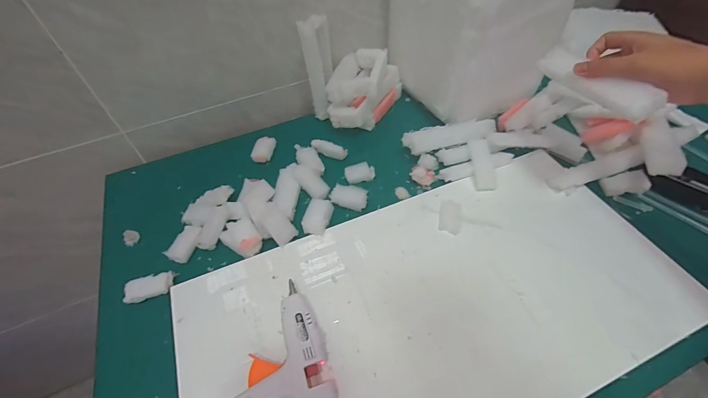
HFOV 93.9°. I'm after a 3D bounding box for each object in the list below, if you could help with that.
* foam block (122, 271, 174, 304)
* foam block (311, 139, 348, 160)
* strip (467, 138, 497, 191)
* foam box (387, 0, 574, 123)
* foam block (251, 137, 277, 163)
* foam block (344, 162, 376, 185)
[{"bbox_3d":[-0.265,0.114,0.427,0.058,0.009,0.034,-12,52,-6],"label":"foam block"},{"bbox_3d":[-0.043,-0.085,0.570,0.062,0.019,0.016,20,54,0],"label":"foam block"},{"bbox_3d":[0.200,-0.056,0.517,0.031,0.009,0.089,-3,70,1],"label":"strip"},{"bbox_3d":[0.200,-0.295,0.579,0.209,0.225,0.233,-29,55,-18],"label":"foam box"},{"bbox_3d":[-0.159,-0.088,0.584,0.030,0.017,0.058,4,52,6],"label":"foam block"},{"bbox_3d":[0.011,-0.041,0.539,0.048,0.019,0.028,-12,52,-7],"label":"foam block"}]

